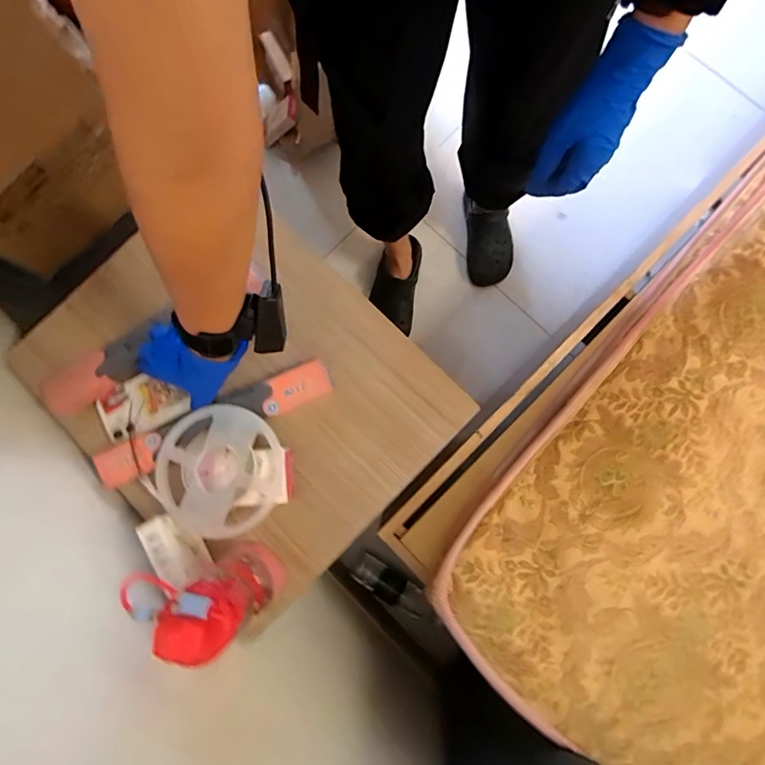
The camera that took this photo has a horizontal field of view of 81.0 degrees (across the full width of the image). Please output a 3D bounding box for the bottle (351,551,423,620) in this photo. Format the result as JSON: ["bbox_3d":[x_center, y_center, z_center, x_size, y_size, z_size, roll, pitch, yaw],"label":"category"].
[{"bbox_3d":[0.017,0.459,1.014,0.171,0.065,0.067,31,74,9],"label":"bottle"}]

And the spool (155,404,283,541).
[{"bbox_3d":[-0.195,0.106,0.535,0.146,0.040,0.148,0,72,-1],"label":"spool"}]

